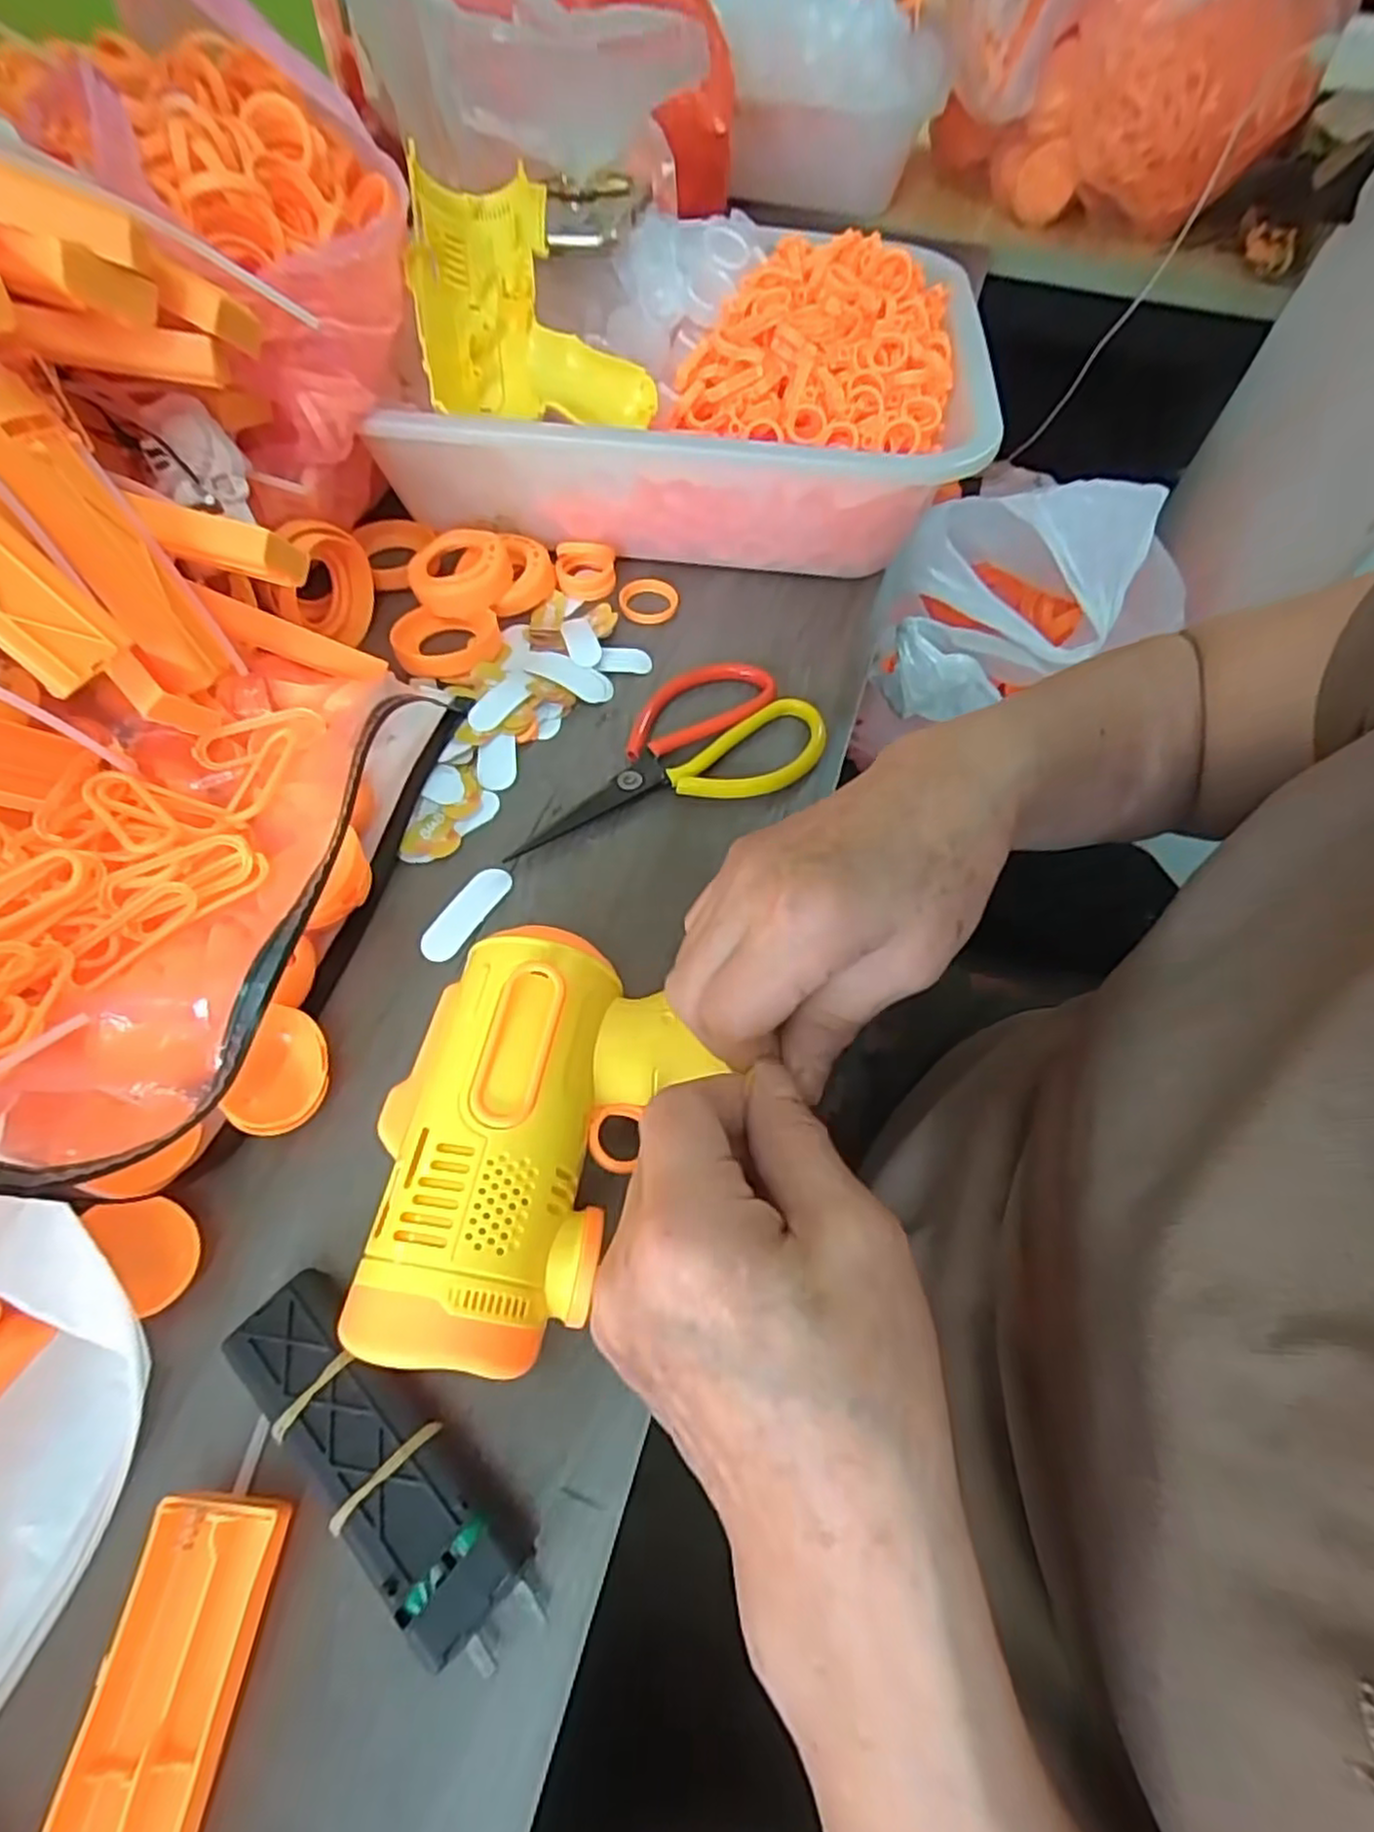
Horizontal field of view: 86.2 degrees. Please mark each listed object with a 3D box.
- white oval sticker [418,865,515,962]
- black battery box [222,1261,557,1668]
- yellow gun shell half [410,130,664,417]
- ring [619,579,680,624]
[{"bbox_3d":[-0.099,-0.002,0.328,0.016,0.004,0.051,27,62,13],"label":"white oval sticker"},{"bbox_3d":[-0.092,0.160,0.218,0.116,0.024,0.031,40,66,19],"label":"black battery box"},{"bbox_3d":[-0.085,-0.337,0.404,0.120,0.033,0.121,-6,93,-11],"label":"yellow gun shell half"},{"bbox_3d":[-0.023,-0.192,0.444,0.035,0.006,0.035,1,60,-2],"label":"ring"}]

